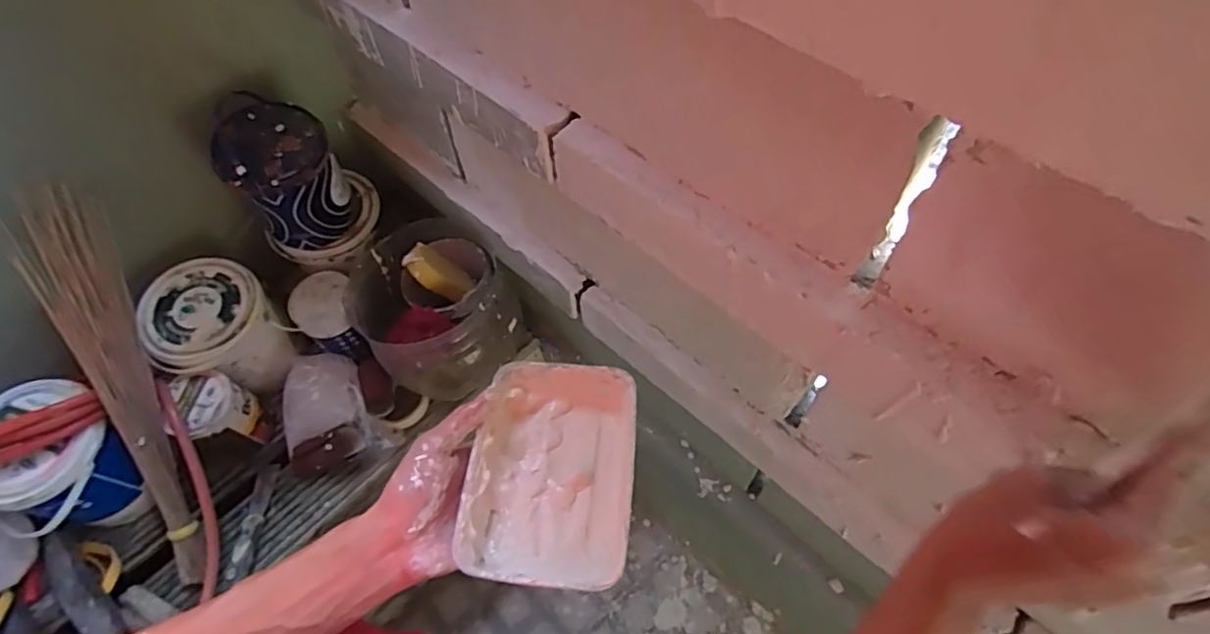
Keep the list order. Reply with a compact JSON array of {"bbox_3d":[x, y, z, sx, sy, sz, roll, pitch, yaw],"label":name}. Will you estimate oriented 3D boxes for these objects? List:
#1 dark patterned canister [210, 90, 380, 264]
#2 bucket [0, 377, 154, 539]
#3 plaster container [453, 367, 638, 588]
[{"bbox_3d":[-0.473,-0.214,0.950,0.155,0.234,0.153,-16,58,-6],"label":"dark patterned canister"},{"bbox_3d":[-0.788,0.223,0.905,0.161,0.213,0.177,-2,58,3],"label":"bucket"},{"bbox_3d":[-0.037,0.113,0.454,0.111,0.060,0.164,2,58,5],"label":"plaster container"}]

